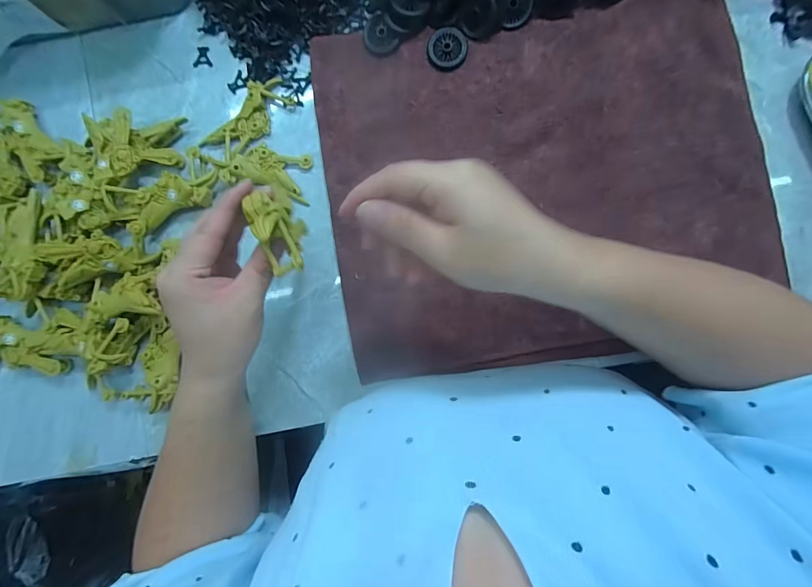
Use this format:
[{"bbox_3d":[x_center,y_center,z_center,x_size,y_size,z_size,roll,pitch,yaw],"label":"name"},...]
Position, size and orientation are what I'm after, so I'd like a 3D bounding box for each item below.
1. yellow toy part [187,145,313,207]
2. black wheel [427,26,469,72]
[{"bbox_3d":[-0.152,-0.126,0.374,0.120,0.018,0.044,16,90,7],"label":"yellow toy part"},{"bbox_3d":[0.040,-0.233,0.359,0.037,0.006,0.040,-1,88,6],"label":"black wheel"}]

